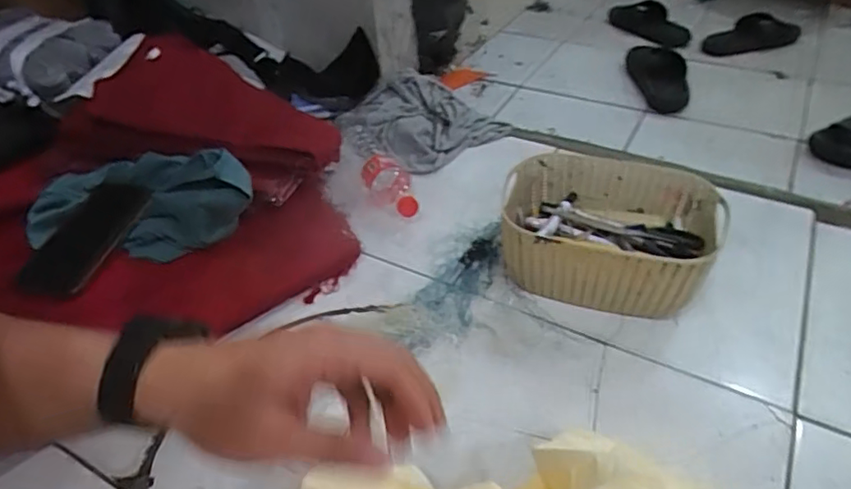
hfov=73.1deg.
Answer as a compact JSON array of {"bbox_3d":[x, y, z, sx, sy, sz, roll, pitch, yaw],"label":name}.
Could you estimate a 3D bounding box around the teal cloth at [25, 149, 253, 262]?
[{"bbox_3d":[-0.342,-0.064,0.709,0.299,0.099,0.133,5,42,9],"label":"teal cloth"}]

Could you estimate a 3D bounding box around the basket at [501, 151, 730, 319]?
[{"bbox_3d":[0.228,-0.010,0.741,0.257,0.111,0.192,12,43,17],"label":"basket"}]

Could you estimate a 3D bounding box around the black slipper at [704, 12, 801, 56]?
[{"bbox_3d":[0.794,-0.521,1.421,0.234,0.074,0.066,-6,40,-4],"label":"black slipper"}]

